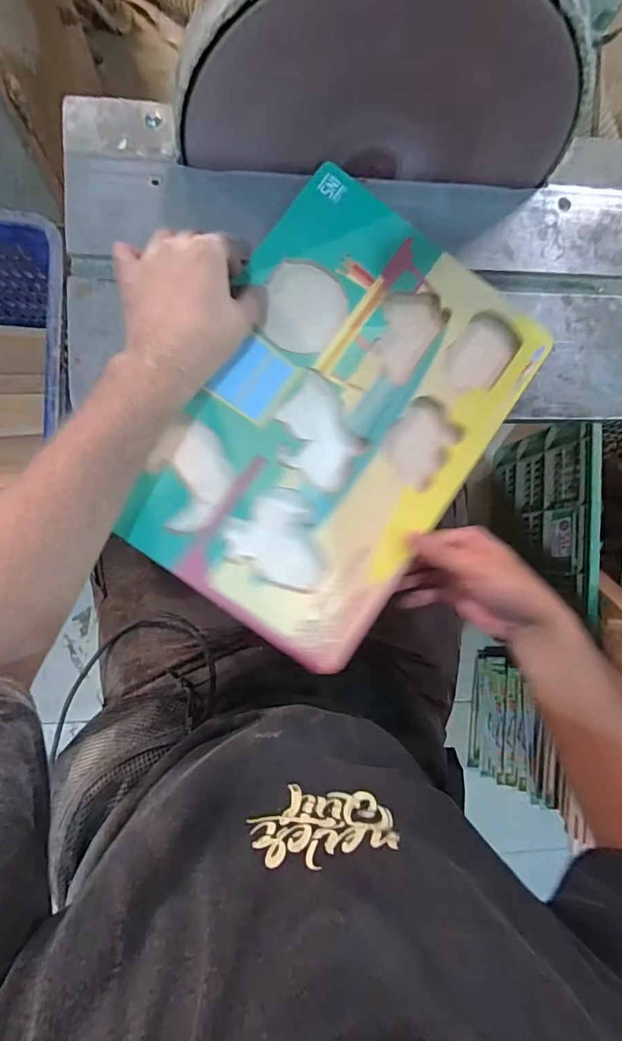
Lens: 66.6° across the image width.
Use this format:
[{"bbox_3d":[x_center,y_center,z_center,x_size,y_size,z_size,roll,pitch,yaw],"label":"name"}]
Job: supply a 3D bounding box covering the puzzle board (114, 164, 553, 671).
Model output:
[{"bbox_3d":[0.018,-0.079,0.388,0.235,0.009,0.342,34,85,-4],"label":"puzzle board"}]

